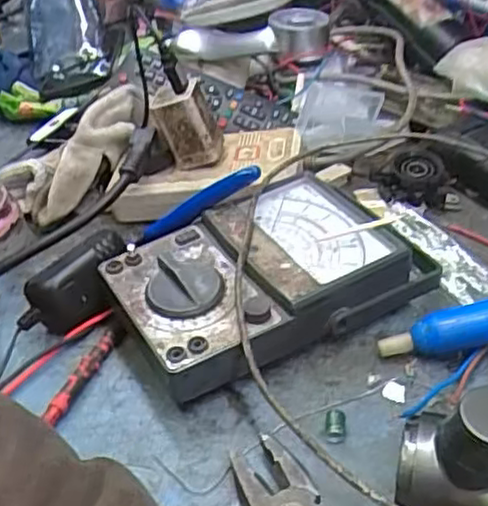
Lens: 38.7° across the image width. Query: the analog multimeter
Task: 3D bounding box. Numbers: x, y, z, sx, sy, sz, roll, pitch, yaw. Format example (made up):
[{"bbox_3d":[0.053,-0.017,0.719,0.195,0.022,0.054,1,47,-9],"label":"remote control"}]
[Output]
[{"bbox_3d":[0.017,0.015,0.441,0.187,0.048,0.116,-23,40,-19],"label":"analog multimeter"}]

